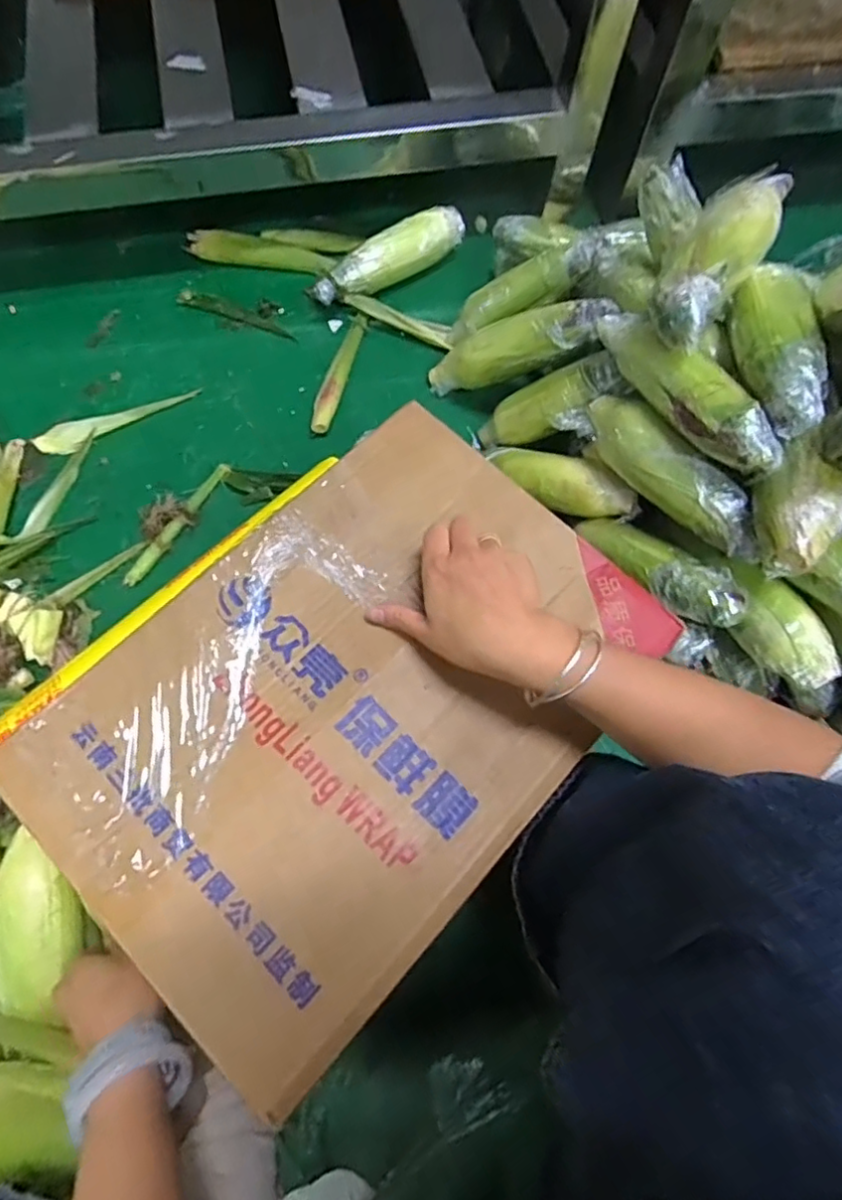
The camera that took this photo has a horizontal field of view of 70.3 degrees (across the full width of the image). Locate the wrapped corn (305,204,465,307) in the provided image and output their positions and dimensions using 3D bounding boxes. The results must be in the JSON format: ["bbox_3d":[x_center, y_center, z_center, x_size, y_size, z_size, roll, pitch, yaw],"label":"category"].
[{"bbox_3d":[-0.040,-0.467,0.819,0.232,0.063,0.054,-35,74,-15],"label":"wrapped corn"}]

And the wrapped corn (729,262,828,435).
[{"bbox_3d":[0.298,-0.217,0.498,0.057,0.047,0.191,5,70,1],"label":"wrapped corn"}]

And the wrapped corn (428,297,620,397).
[{"bbox_3d":[0.105,-0.293,0.694,0.243,0.057,0.047,-5,61,42],"label":"wrapped corn"}]

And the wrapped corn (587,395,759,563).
[{"bbox_3d":[0.223,-0.122,0.546,0.044,0.054,0.218,-27,59,-12],"label":"wrapped corn"}]

